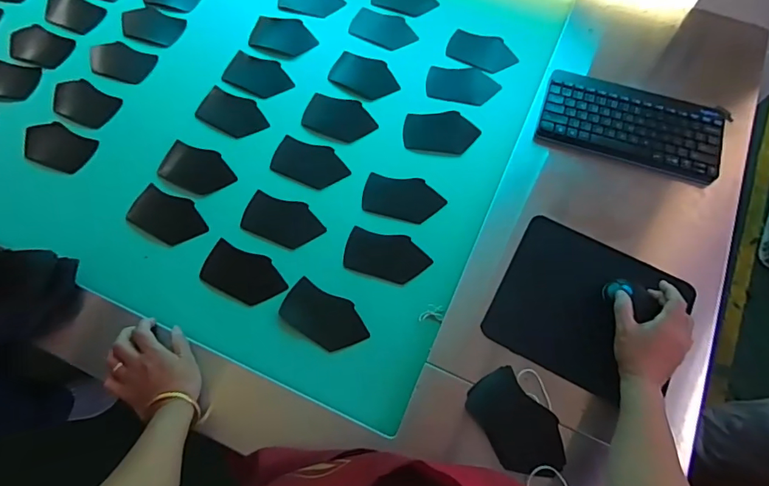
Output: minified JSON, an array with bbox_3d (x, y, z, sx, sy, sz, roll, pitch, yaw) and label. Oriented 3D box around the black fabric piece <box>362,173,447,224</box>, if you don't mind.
[{"bbox_3d":[0.031,-0.073,0.755,0.127,0.005,0.072,11,72,6],"label":"black fabric piece"}]

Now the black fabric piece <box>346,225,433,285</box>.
[{"bbox_3d":[0.003,0.020,0.714,0.126,0.004,0.072,17,74,5],"label":"black fabric piece"}]

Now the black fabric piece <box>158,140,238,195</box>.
[{"bbox_3d":[-0.311,-0.121,0.769,0.127,0.006,0.076,21,69,9],"label":"black fabric piece"}]

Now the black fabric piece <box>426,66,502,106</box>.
[{"bbox_3d":[0.142,-0.287,0.846,0.127,0.008,0.071,9,77,4],"label":"black fabric piece"}]

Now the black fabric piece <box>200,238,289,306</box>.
[{"bbox_3d":[-0.212,0.047,0.701,0.126,0.006,0.073,24,70,10],"label":"black fabric piece"}]

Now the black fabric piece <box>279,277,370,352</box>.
[{"bbox_3d":[-0.088,0.108,0.676,0.129,0.004,0.070,31,71,13],"label":"black fabric piece"}]

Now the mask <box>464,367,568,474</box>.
[{"bbox_3d":[0.169,0.232,0.591,0.081,0.015,0.134,-34,71,-13],"label":"mask"}]

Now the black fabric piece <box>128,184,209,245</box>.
[{"bbox_3d":[-0.343,-0.041,0.735,0.124,0.006,0.073,26,70,11],"label":"black fabric piece"}]

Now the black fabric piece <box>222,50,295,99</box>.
[{"bbox_3d":[-0.228,-0.304,0.846,0.127,0.004,0.078,25,70,11],"label":"black fabric piece"}]

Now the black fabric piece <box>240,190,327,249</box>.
[{"bbox_3d":[-0.161,-0.036,0.736,0.128,0.004,0.073,22,69,10],"label":"black fabric piece"}]

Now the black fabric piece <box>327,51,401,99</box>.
[{"bbox_3d":[-0.037,-0.301,0.840,0.123,0.011,0.077,25,70,11],"label":"black fabric piece"}]

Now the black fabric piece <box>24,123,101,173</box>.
[{"bbox_3d":[-0.562,-0.164,0.794,0.134,0.007,0.078,24,70,11],"label":"black fabric piece"}]

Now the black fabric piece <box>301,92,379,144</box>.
[{"bbox_3d":[-0.078,-0.216,0.809,0.124,0.007,0.075,18,75,5],"label":"black fabric piece"}]

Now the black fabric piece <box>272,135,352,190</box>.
[{"bbox_3d":[-0.125,-0.134,0.781,0.128,0.005,0.077,24,70,11],"label":"black fabric piece"}]

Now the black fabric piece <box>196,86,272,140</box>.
[{"bbox_3d":[-0.266,-0.227,0.817,0.128,0.004,0.074,29,71,12],"label":"black fabric piece"}]

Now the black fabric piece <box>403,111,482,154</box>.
[{"bbox_3d":[0.097,-0.192,0.799,0.124,0.006,0.077,3,67,2],"label":"black fabric piece"}]

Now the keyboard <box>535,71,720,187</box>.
[{"bbox_3d":[0.399,-0.190,0.753,0.277,0.018,0.149,17,69,8],"label":"keyboard"}]

